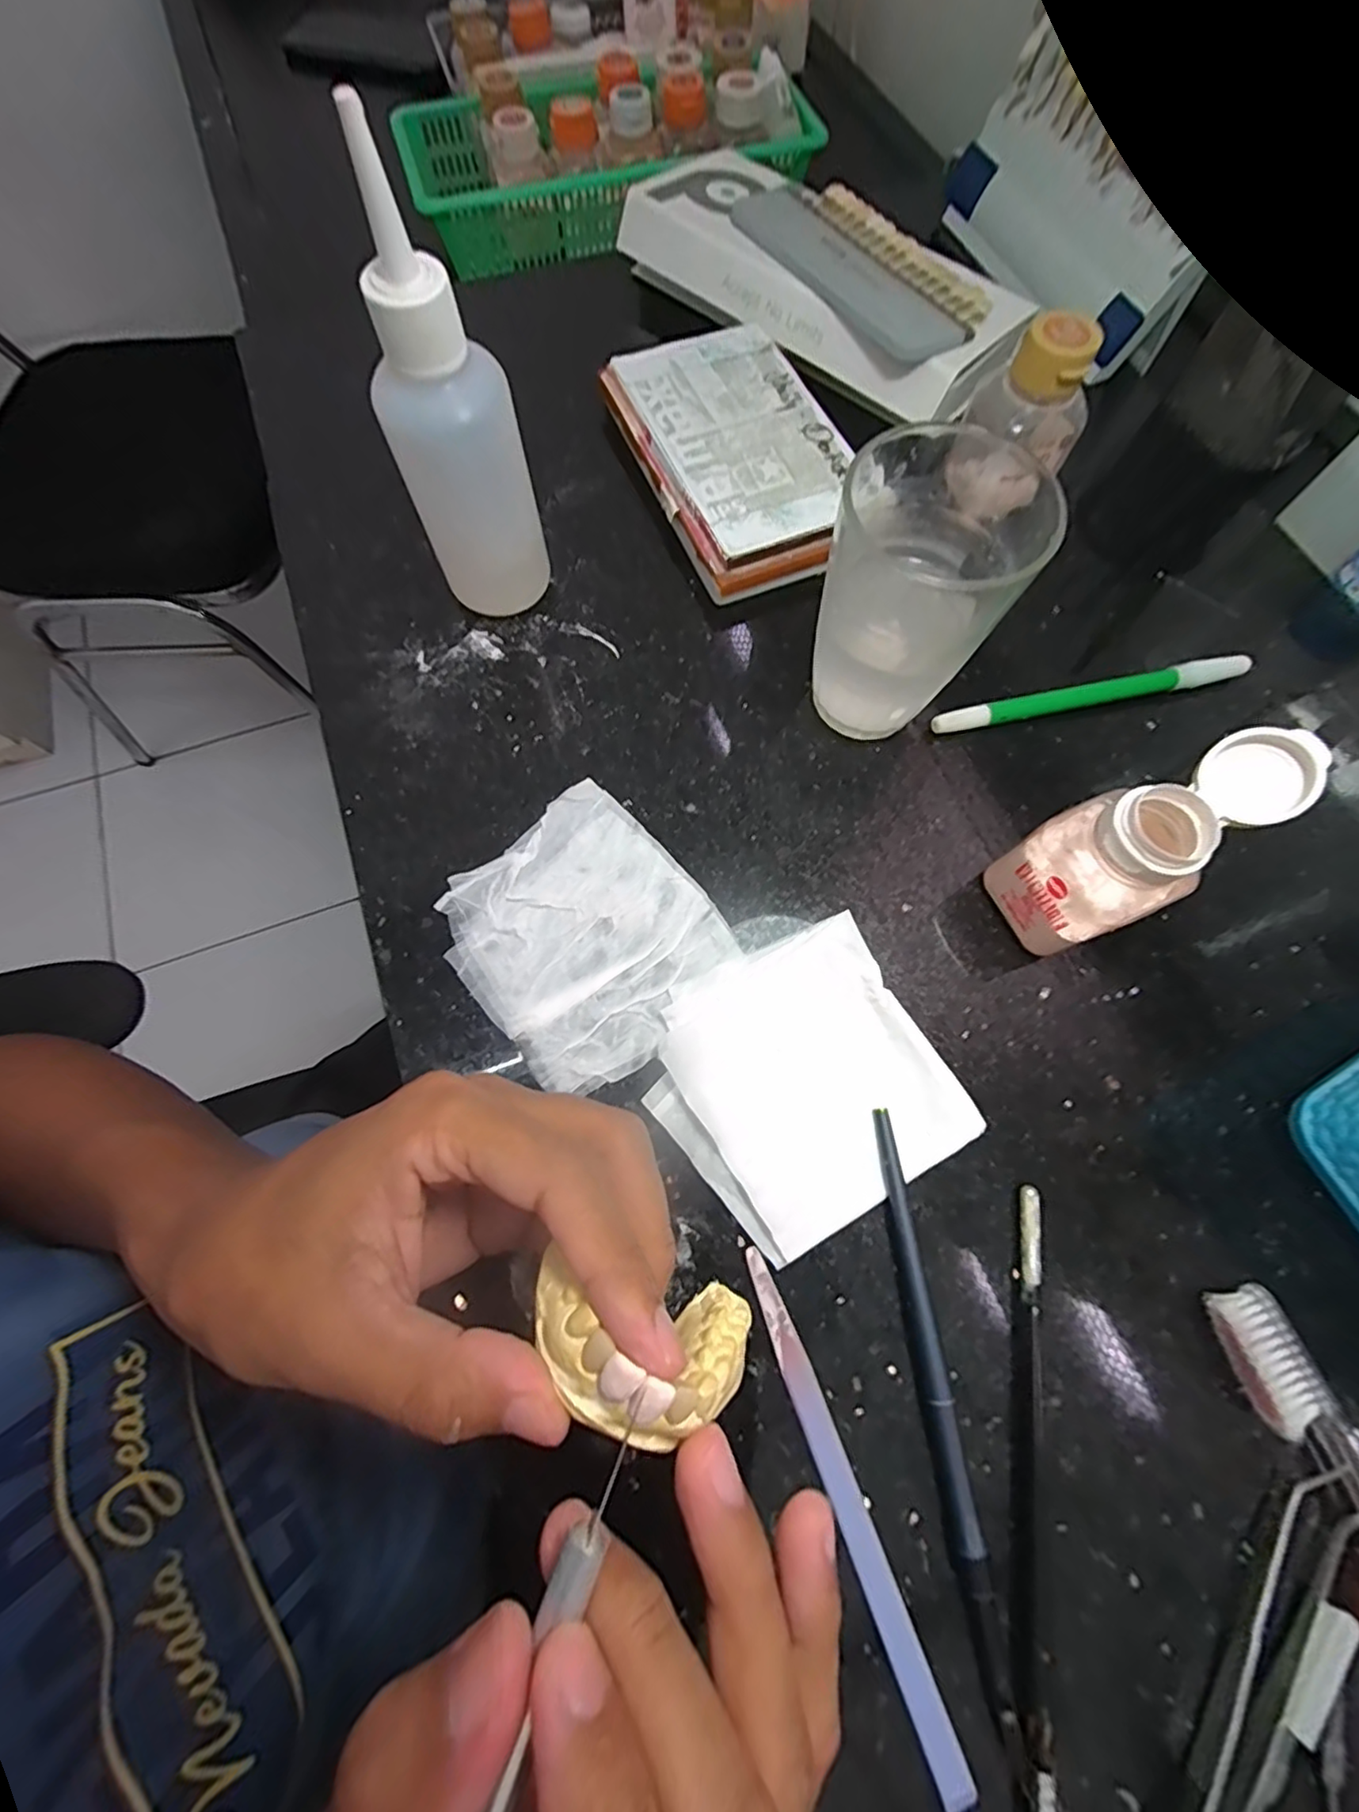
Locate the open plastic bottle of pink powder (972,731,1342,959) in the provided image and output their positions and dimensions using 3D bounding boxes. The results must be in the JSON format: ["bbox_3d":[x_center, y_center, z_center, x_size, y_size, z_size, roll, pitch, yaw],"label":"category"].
[{"bbox_3d":[0.155,-0.018,0.209,0.065,0.077,0.040,-21,72,-7],"label":"open plastic bottle of pink powder"}]

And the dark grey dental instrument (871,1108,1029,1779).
[{"bbox_3d":[0.079,0.150,0.187,0.009,0.008,0.163,-5,71,-2],"label":"dark grey dental instrument"}]

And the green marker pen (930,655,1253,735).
[{"bbox_3d":[0.180,-0.092,0.268,0.143,0.011,0.010,-11,71,-4],"label":"green marker pen"}]

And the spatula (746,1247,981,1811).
[{"bbox_3d":[0.049,0.175,0.181,0.010,0.004,0.137,-20,72,-7],"label":"spatula"}]

